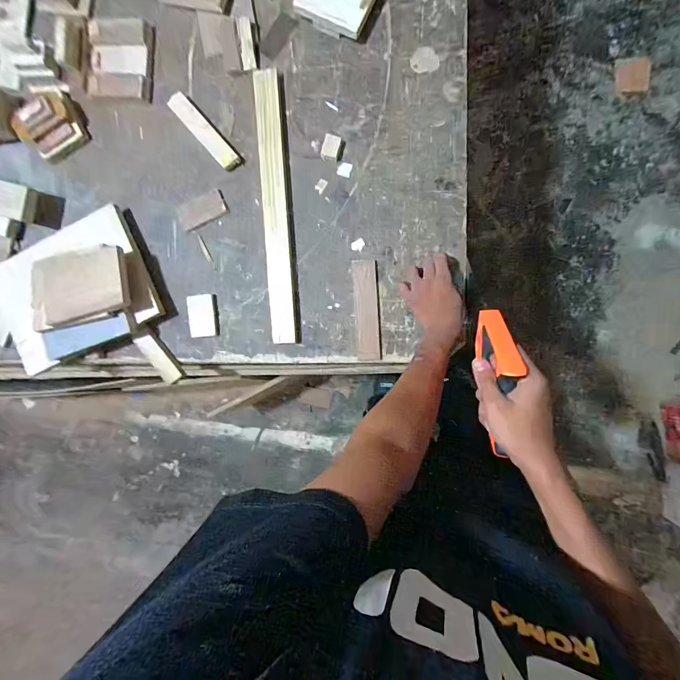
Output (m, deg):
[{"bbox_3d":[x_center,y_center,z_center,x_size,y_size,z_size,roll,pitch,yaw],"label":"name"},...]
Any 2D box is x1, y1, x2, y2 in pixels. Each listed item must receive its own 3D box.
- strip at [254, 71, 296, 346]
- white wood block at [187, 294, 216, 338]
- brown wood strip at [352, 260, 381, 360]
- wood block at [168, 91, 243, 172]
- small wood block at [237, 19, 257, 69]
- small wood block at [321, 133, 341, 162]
[{"bbox_3d":[-0.111,-0.229,0.606,0.042,0.012,0.466,-3,92,5],"label":"strip"},{"bbox_3d":[-0.254,-0.044,0.627,0.044,0.014,0.076,-4,92,5],"label":"white wood block"},{"bbox_3d":[0.049,-0.053,0.608,0.039,0.004,0.175,-3,92,5],"label":"brown wood strip"},{"bbox_3d":[-0.238,-0.366,0.604,0.032,0.020,0.154,-42,89,6],"label":"wood block"},{"bbox_3d":[-0.159,-0.503,0.581,0.024,0.010,0.076,-6,92,5],"label":"small wood block"},{"bbox_3d":[-0.015,-0.333,0.592,0.028,0.009,0.044,14,94,4],"label":"small wood block"}]

